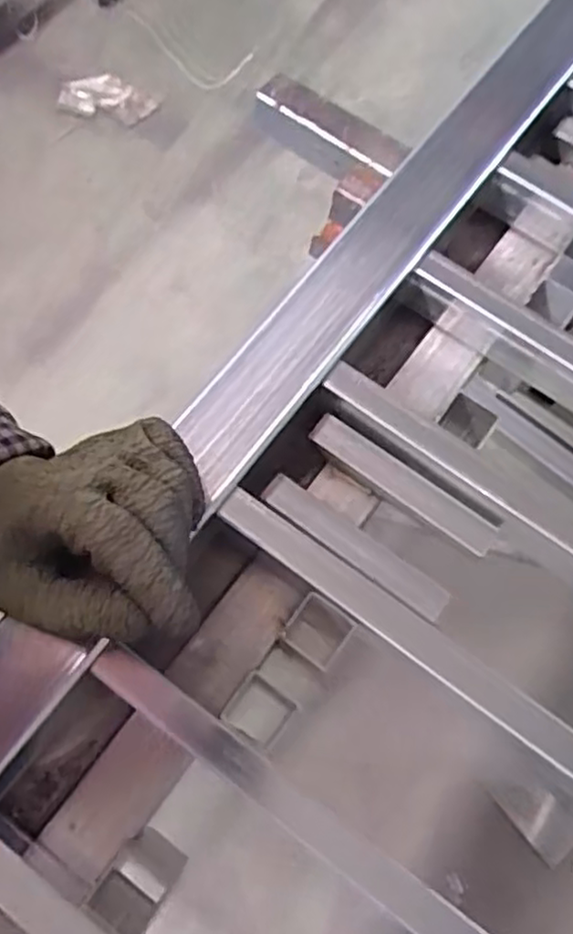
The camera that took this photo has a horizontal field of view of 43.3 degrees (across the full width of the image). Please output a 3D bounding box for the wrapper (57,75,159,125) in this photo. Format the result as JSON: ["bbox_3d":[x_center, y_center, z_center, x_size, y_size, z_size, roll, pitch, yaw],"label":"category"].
[{"bbox_3d":[-0.425,-0.872,1.716,0.234,0.045,0.106,0,70,-2],"label":"wrapper"}]

